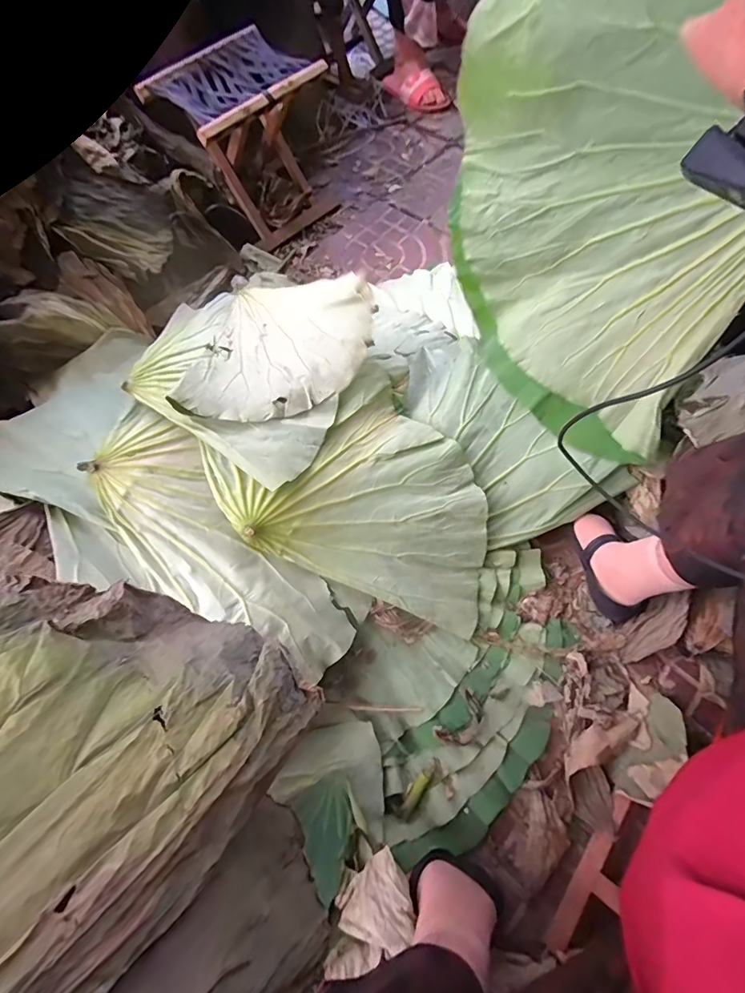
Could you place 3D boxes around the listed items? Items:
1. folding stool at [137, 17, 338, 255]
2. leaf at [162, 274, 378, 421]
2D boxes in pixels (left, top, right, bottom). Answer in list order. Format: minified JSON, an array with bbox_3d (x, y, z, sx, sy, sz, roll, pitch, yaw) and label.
[{"bbox_3d":[-0.263,-0.762,0.986,0.287,0.282,0.232,-40,70,-14],"label":"folding stool"},{"bbox_3d":[-0.138,-0.240,0.701,0.257,0.076,0.302,9,66,7],"label":"leaf"}]

